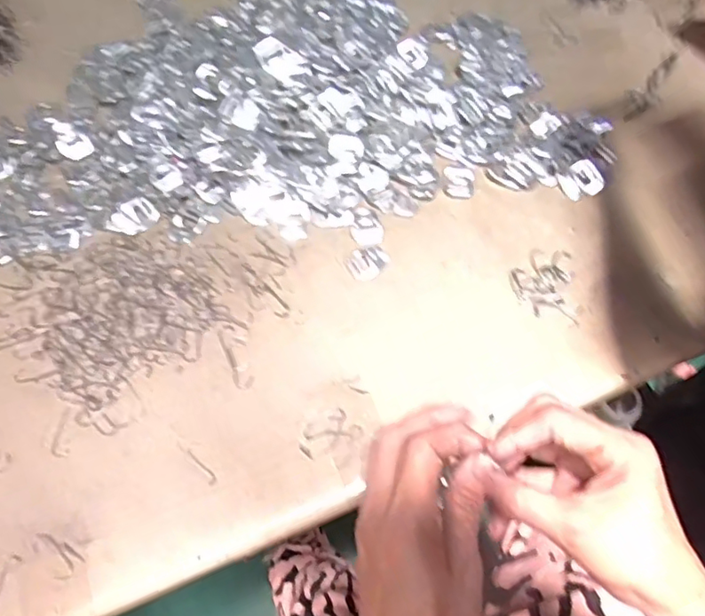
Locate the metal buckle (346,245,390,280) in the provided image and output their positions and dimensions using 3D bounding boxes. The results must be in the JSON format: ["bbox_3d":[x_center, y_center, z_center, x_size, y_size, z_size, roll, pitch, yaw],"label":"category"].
[{"bbox_3d":[0.016,-0.044,0.540,0.040,0.007,0.031,-27,66,-13],"label":"metal buckle"}]

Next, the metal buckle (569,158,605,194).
[{"bbox_3d":[0.238,-0.132,0.575,0.028,0.011,0.036,-25,65,-12],"label":"metal buckle"}]

